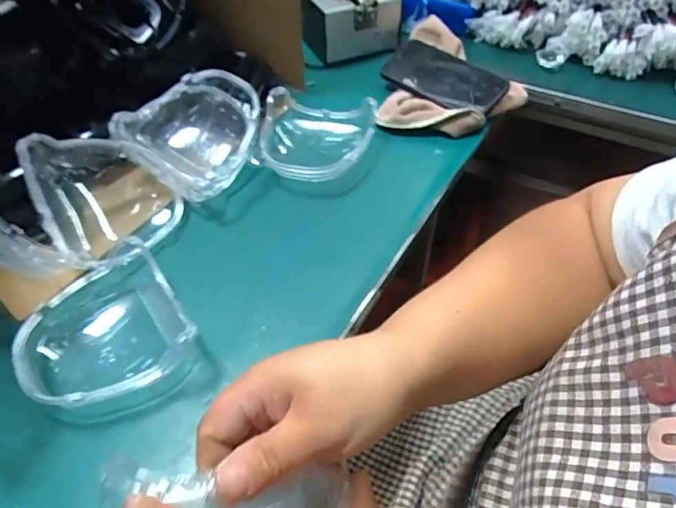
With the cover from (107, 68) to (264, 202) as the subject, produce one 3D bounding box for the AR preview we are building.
[{"bbox_3d":[-0.167,-0.133,0.551,0.147,0.090,0.135,12,52,13],"label":"cover"}]

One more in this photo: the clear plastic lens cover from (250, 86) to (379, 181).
[{"bbox_3d":[-0.030,-0.136,0.577,0.138,0.042,0.122,9,51,11],"label":"clear plastic lens cover"}]

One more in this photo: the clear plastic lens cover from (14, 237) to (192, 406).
[{"bbox_3d":[-0.201,0.069,0.415,0.129,0.048,0.135,-31,55,-20],"label":"clear plastic lens cover"}]

